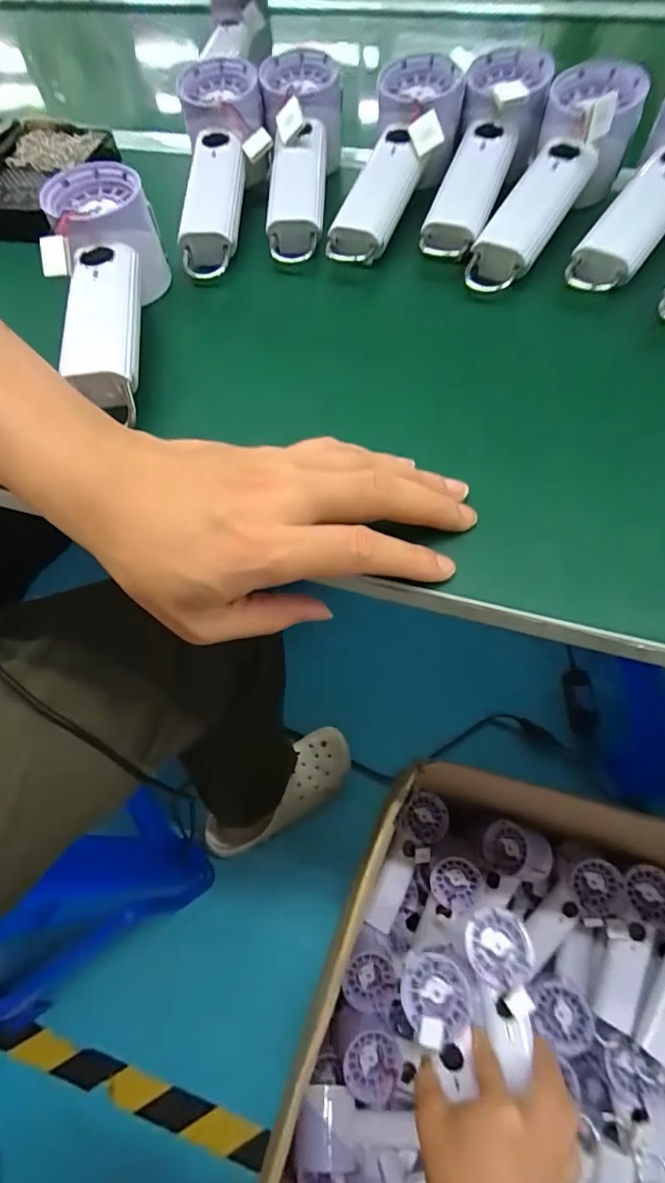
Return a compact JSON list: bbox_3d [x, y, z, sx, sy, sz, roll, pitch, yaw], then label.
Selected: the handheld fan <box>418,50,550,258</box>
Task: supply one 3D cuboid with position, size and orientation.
[{"bbox_3d":[0.109,-0.311,0.342,0.054,0.039,0.177,20,82,13],"label":"handheld fan"}]

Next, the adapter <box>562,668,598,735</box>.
[{"bbox_3d":[0.466,0.206,0.901,0.048,0.031,0.116,-3,77,2],"label":"adapter"}]

